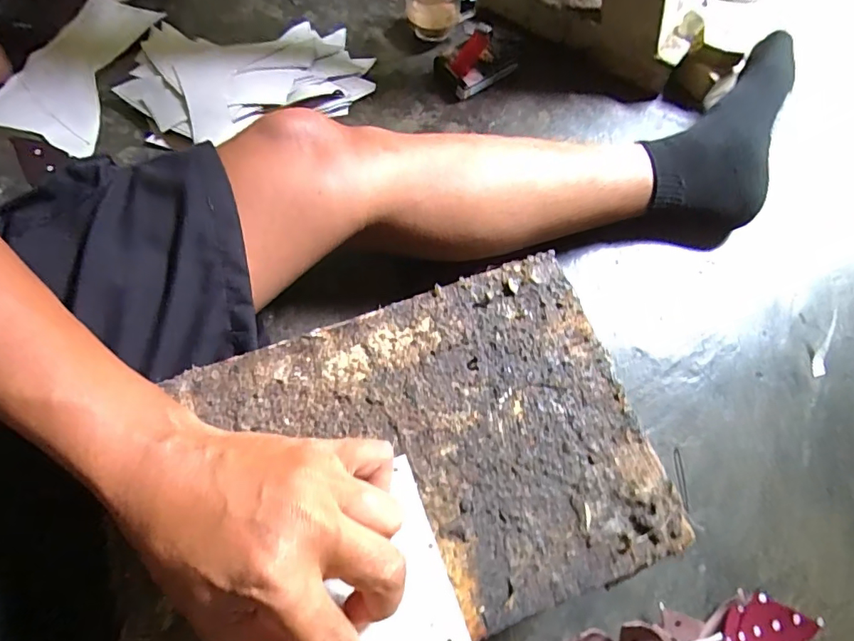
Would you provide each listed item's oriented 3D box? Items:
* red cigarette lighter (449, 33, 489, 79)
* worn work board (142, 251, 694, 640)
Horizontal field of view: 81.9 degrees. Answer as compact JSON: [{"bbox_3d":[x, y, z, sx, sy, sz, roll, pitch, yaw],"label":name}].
[{"bbox_3d":[0.051,-0.329,0.613,0.027,0.011,0.064,31,83,10],"label":"red cigarette lighter"},{"bbox_3d":[-0.018,0.084,0.283,0.292,0.009,0.192,-19,70,-9],"label":"worn work board"}]

